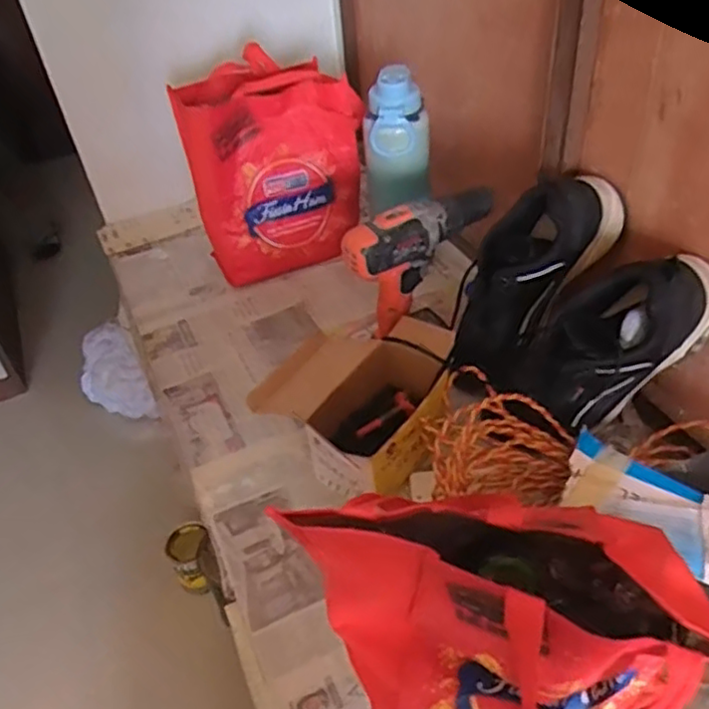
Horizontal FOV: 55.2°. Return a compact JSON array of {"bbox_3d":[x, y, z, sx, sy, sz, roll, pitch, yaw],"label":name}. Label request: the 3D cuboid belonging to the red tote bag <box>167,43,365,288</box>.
[{"bbox_3d":[-0.127,-0.277,1.008,0.233,0.282,0.145,-25,45,-20],"label":"red tote bag"}]

